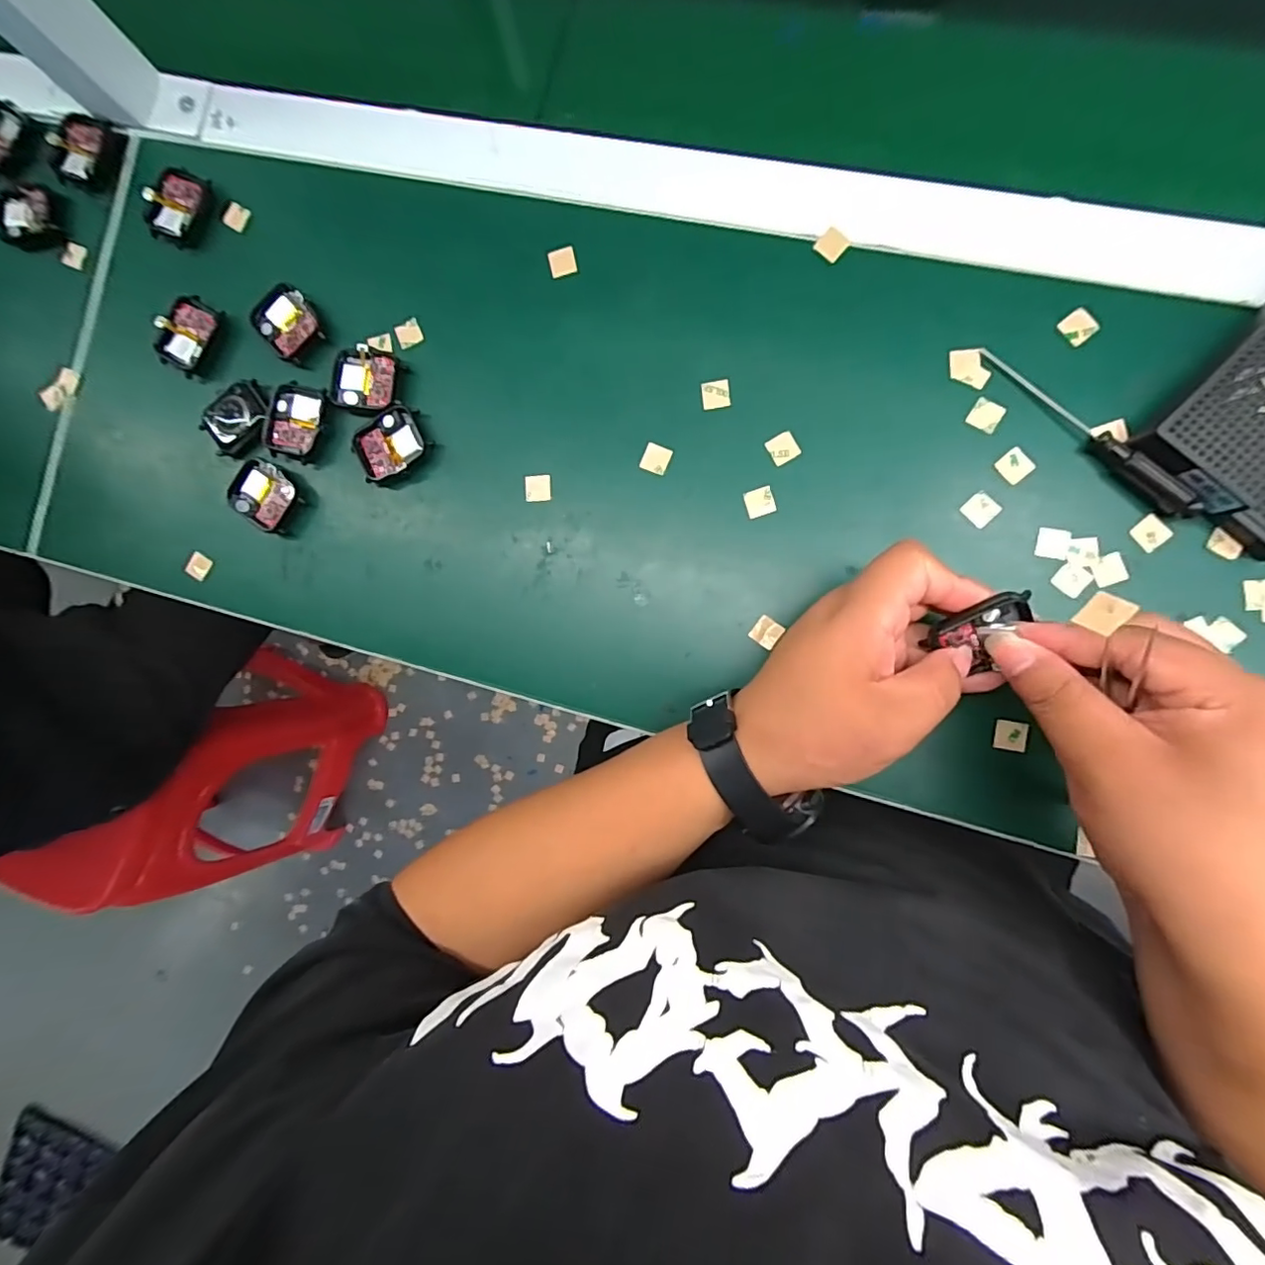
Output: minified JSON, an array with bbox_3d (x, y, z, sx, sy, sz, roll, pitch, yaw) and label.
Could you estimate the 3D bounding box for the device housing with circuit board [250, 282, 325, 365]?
[{"bbox_3d":[-0.219,-0.197,0.351,0.036,0.010,0.041,-40,84,4],"label":"device housing with circuit board"}]

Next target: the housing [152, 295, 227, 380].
[{"bbox_3d":[-0.290,-0.195,0.359,0.031,0.014,0.047,30,92,7],"label":"housing"}]

